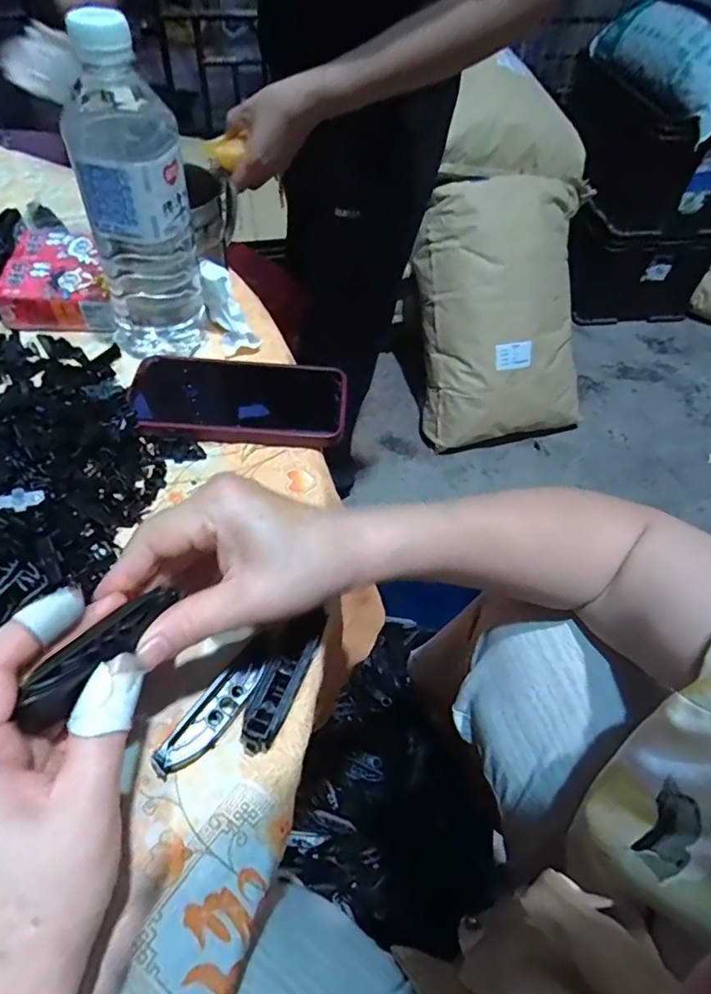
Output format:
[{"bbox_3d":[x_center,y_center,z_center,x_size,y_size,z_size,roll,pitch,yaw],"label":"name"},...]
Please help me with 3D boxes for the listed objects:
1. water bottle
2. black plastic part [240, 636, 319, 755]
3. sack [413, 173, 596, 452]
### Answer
[{"bbox_3d":[-0.151,-0.196,0.378,0.072,0.203,0.068,-11,56,-12],"label":"water bottle"},{"bbox_3d":[-0.040,0.101,0.280,0.019,0.017,0.060,20,55,10],"label":"black plastic part"},{"bbox_3d":[0.377,-0.441,1.340,0.416,0.605,0.168,-7,23,-2],"label":"sack"}]

